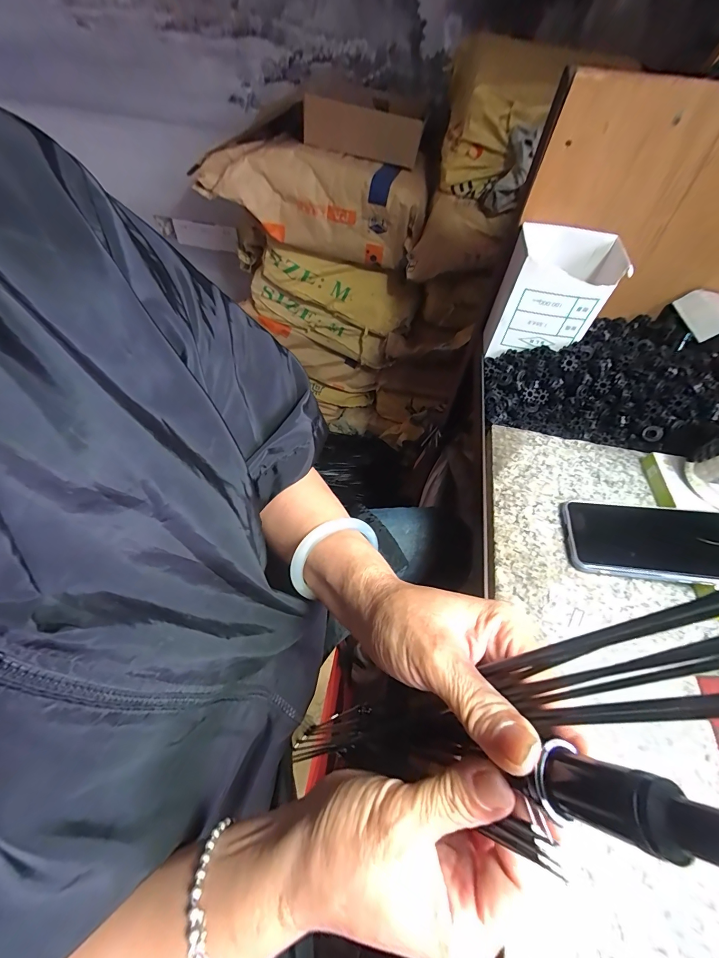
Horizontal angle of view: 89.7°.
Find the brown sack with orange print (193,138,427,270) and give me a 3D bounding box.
[{"bbox_3d":[-0.112,-0.657,0.871,0.523,0.187,0.169,8,54,2],"label":"brown sack with orange print"}]

